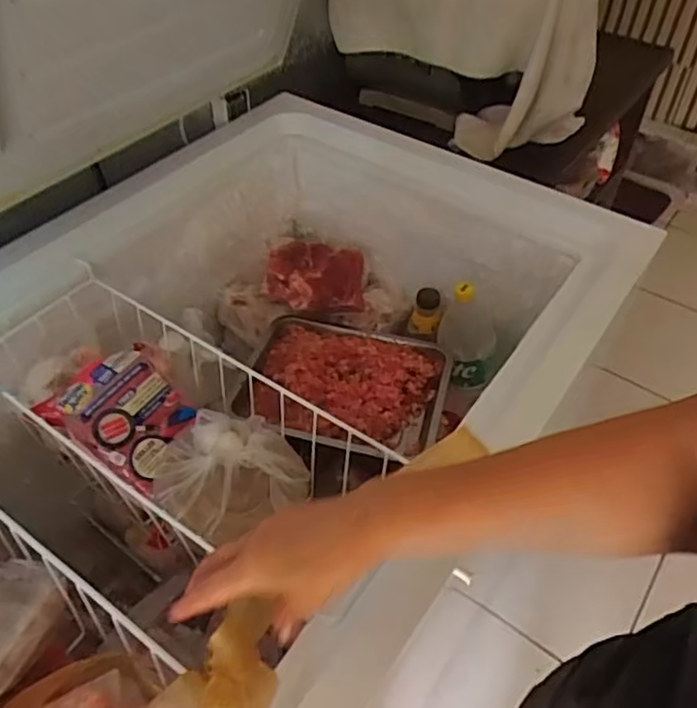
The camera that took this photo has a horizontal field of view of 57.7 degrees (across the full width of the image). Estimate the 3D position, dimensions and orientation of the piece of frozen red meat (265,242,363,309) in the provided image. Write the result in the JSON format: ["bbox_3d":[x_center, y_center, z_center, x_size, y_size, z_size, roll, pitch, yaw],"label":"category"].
[{"bbox_3d":[-0.056,-0.134,1.082,0.172,0.109,0.046,-3,17,-26],"label":"piece of frozen red meat"}]

